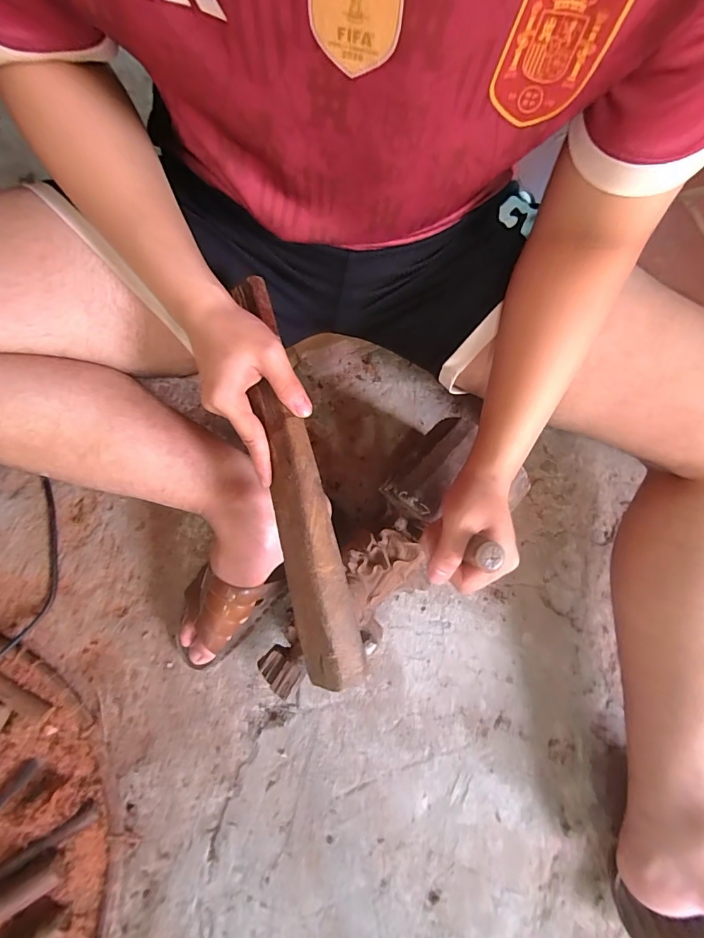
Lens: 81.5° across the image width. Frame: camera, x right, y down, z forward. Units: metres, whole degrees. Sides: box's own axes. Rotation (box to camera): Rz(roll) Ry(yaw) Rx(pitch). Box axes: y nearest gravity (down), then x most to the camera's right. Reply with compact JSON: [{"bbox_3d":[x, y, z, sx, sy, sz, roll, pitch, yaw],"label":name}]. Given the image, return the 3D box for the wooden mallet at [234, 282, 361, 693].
[{"bbox_3d":[-0.050,0.004,0.346,0.048,0.029,0.344,-13,83,-4],"label":"wooden mallet"}]

